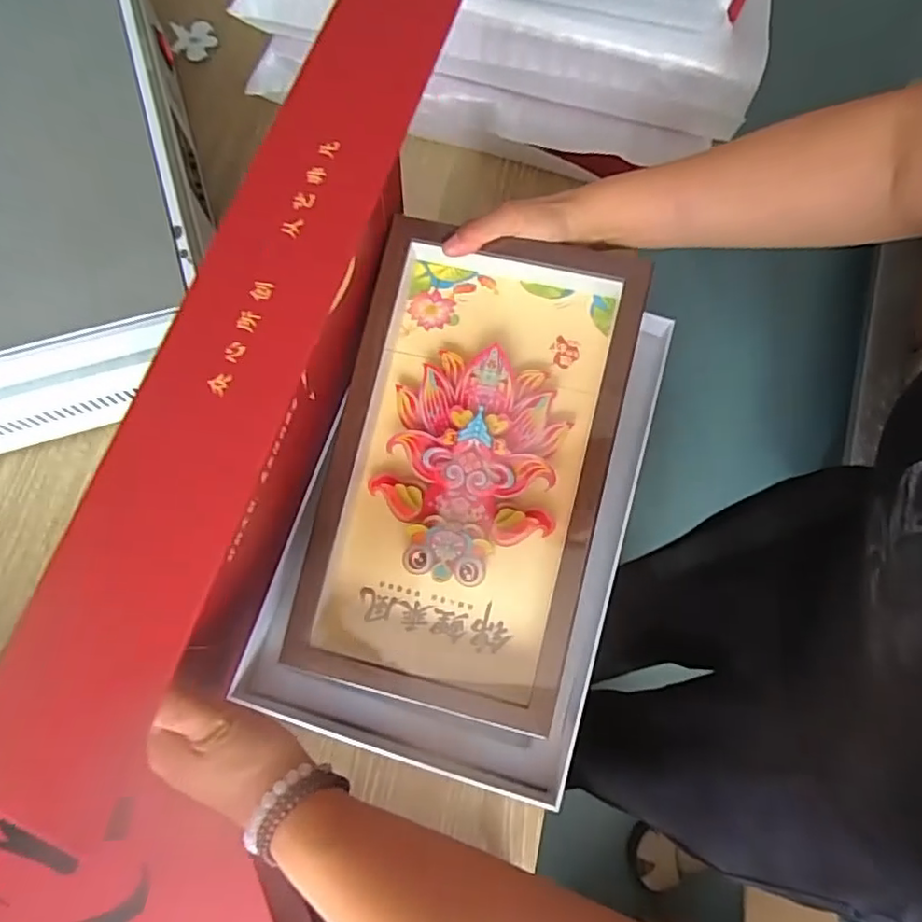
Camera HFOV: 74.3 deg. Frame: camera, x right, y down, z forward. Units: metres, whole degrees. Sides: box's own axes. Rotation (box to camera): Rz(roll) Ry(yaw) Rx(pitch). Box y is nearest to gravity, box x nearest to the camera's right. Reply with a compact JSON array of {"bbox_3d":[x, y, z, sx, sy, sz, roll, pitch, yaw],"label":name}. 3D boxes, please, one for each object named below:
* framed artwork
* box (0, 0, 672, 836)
[{"bbox_3d":[0.005,0.006,0.466,0.210,0.048,0.365,12,83,7],"label":"framed artwork"},{"bbox_3d":[0.013,-0.006,0.369,0.245,0.301,0.383,18,74,3],"label":"box"}]

